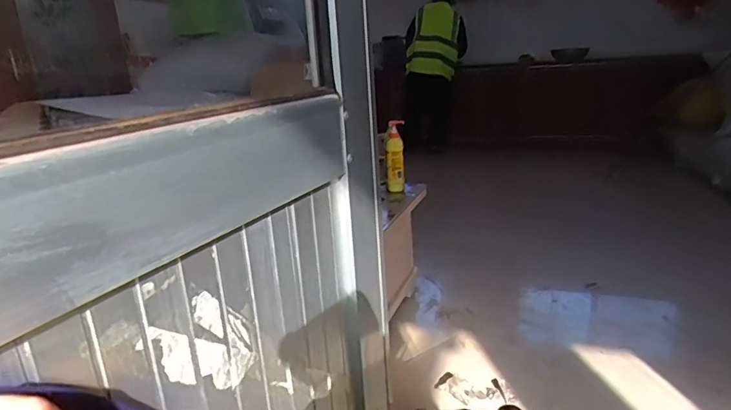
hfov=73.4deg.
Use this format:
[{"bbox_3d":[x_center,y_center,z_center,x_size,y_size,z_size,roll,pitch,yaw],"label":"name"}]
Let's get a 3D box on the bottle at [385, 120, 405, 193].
[{"bbox_3d":[0.107,-0.172,1.764,0.068,0.244,0.056,0,18,9],"label":"bottle"}]

